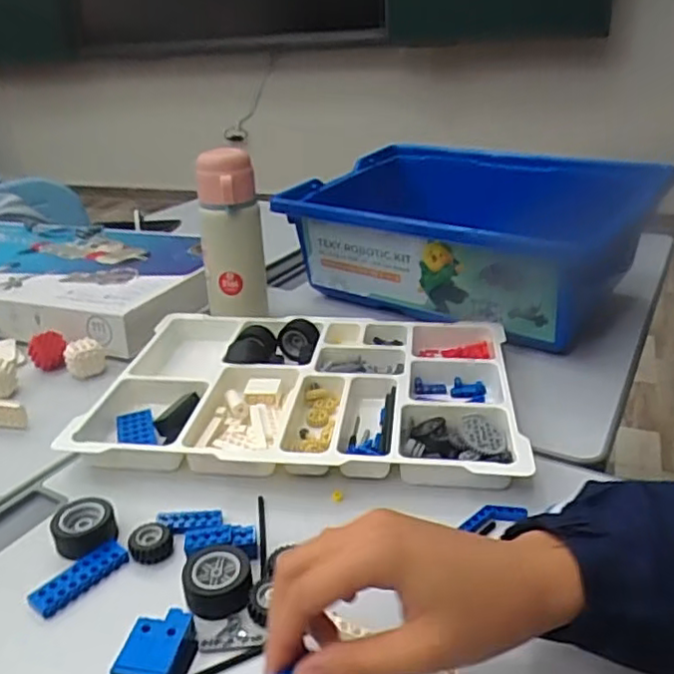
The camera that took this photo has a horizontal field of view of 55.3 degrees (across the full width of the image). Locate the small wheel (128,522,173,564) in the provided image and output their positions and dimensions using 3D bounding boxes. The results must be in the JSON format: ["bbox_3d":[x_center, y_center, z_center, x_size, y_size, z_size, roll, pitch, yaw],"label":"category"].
[{"bbox_3d":[-0.130,0.144,0.449,0.029,0.013,0.027,-2,25,1],"label":"small wheel"}]

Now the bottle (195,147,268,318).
[{"bbox_3d":[-0.122,-0.110,0.750,0.072,0.209,0.073,-6,25,-7],"label":"bottle"}]

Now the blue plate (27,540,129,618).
[{"bbox_3d":[-0.171,0.158,0.429,0.026,0.006,0.063,17,31,36],"label":"blue plate"}]

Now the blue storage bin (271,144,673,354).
[{"bbox_3d":[0.153,-0.137,0.808,0.411,0.125,0.287,17,31,35],"label":"blue storage bin"}]

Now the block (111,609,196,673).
[{"bbox_3d":[-0.103,0.179,0.368,0.033,0.014,0.044,2,25,9],"label":"block"}]

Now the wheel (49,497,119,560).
[{"bbox_3d":[-0.181,0.136,0.461,0.042,0.021,0.038,-17,28,-27],"label":"wheel"}]

